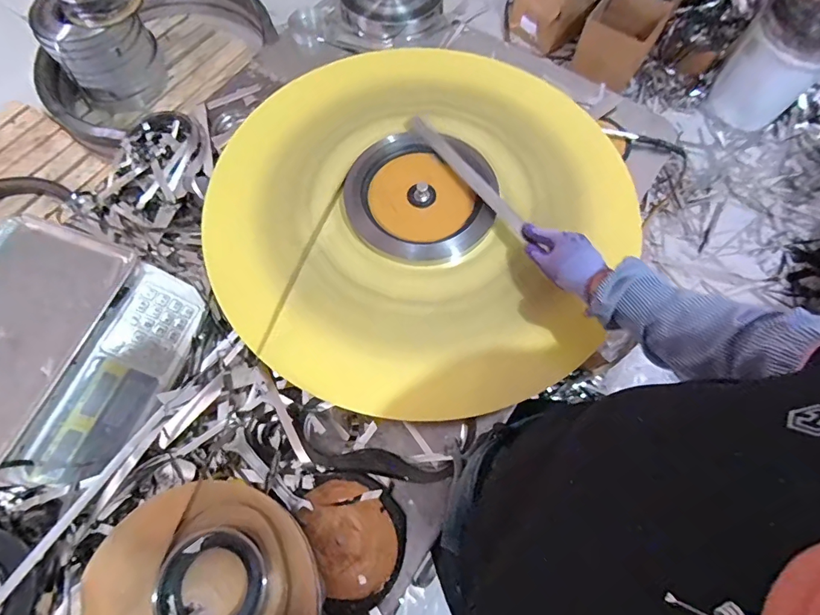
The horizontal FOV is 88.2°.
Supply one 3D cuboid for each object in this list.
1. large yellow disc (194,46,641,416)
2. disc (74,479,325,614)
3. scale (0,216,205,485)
[{"bbox_3d":[0.009,-0.182,0.729,0.709,0.042,0.689,0,69,0],"label":"large yellow disc"},{"bbox_3d":[-0.264,0.368,0.520,0.269,0.043,0.282,0,69,0],"label":"disc"},{"bbox_3d":[-0.526,0.061,0.619,0.322,0.088,0.346,24,71,8],"label":"scale"}]

